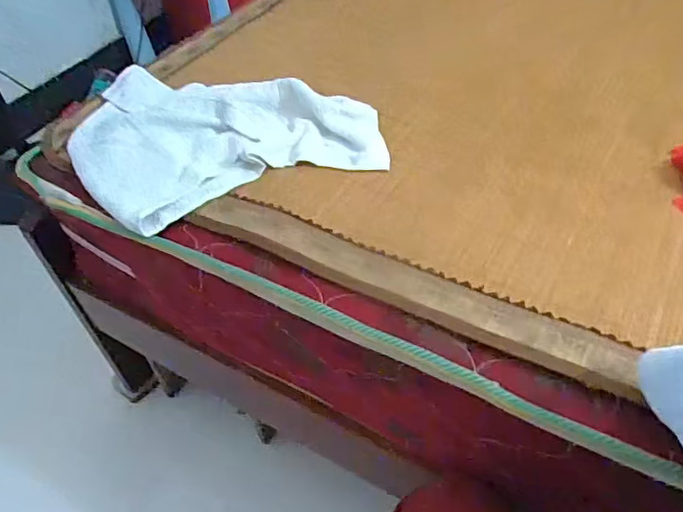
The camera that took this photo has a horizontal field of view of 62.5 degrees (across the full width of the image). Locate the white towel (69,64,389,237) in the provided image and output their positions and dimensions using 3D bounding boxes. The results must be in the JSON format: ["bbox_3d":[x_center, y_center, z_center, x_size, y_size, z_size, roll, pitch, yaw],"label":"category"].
[{"bbox_3d":[-0.161,-0.176,0.739,0.364,0.040,0.315,-16,46,-9],"label":"white towel"}]

